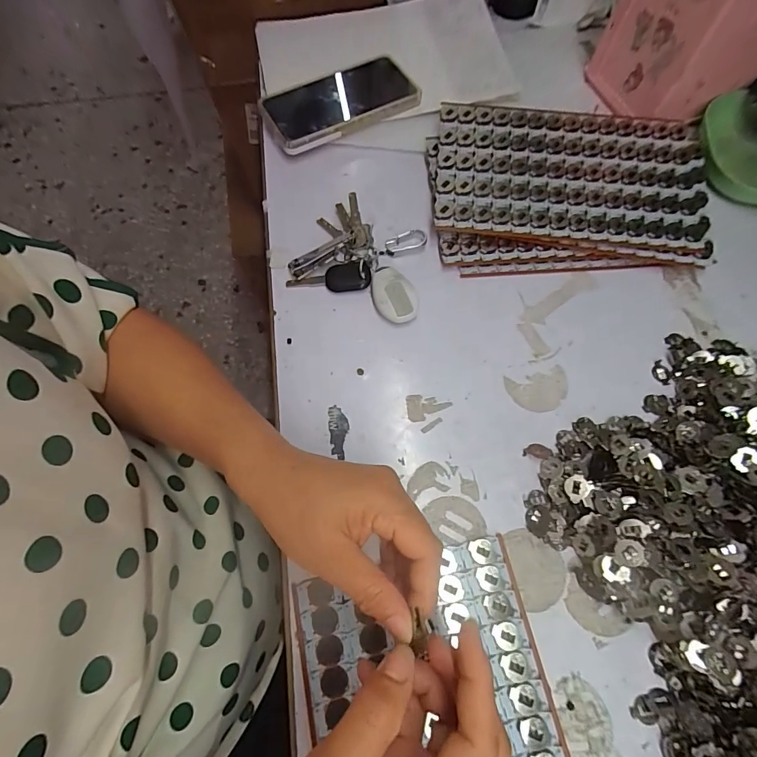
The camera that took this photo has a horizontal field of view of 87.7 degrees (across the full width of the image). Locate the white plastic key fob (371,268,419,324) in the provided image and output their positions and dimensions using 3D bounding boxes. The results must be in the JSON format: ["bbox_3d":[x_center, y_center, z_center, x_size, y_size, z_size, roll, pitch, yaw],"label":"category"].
[{"bbox_3d":[0.013,-0.075,0.357,0.037,0.015,0.055,-21,71,-7],"label":"white plastic key fob"}]

